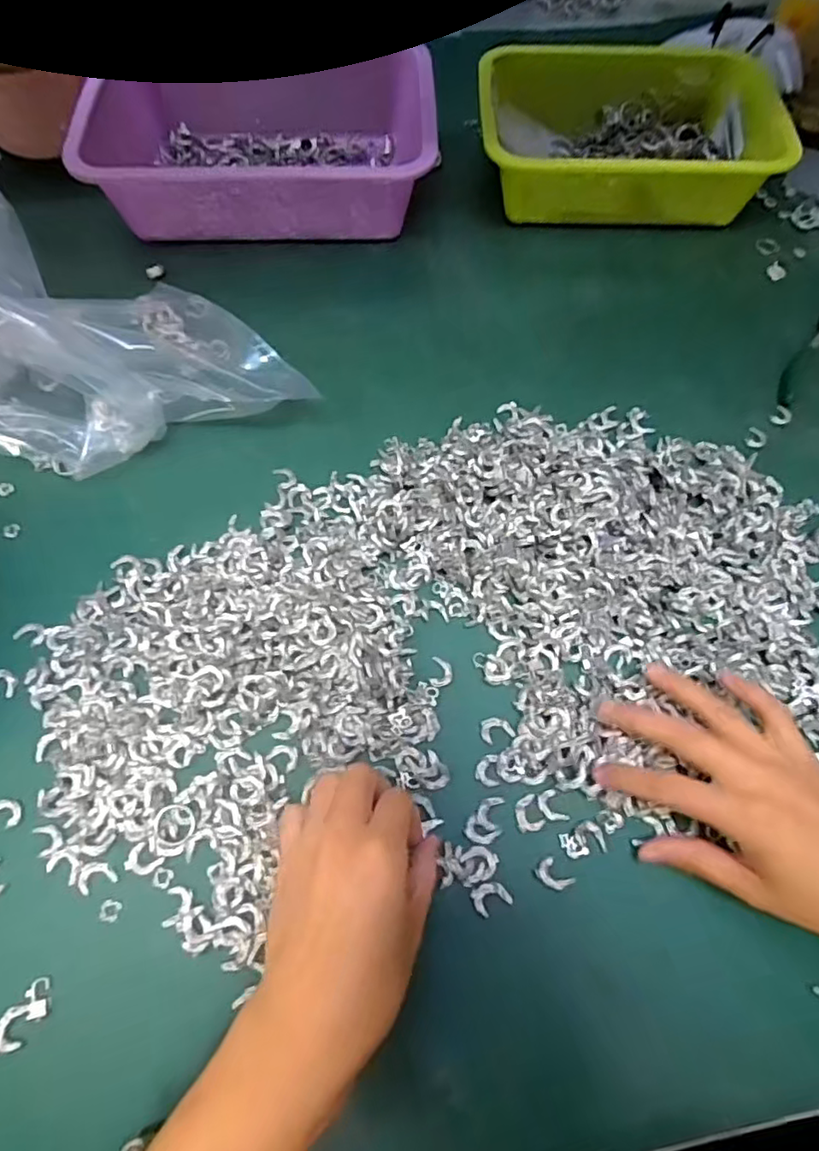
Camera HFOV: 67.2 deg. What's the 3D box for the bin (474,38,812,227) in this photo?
[{"bbox_3d":[0.198,-0.407,0.583,0.265,0.082,0.158,1,61,1],"label":"bin"}]

